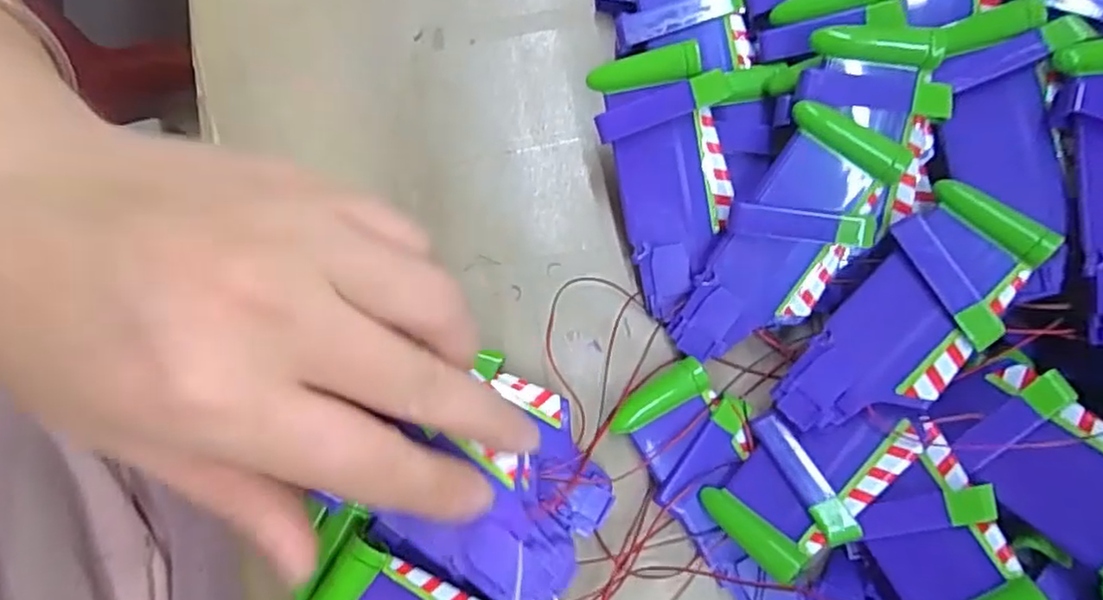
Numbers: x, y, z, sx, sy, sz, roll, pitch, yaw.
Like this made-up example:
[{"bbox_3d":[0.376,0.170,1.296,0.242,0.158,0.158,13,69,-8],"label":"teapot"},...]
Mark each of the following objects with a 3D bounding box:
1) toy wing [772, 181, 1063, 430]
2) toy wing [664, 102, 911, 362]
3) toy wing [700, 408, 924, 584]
[{"bbox_3d":[0.111,0.006,0.211,0.091,0.006,0.040,-53,53,9],"label":"toy wing"},{"bbox_3d":[0.075,-0.016,0.221,0.040,0.010,0.089,36,111,6],"label":"toy wing"},{"bbox_3d":[0.083,0.056,0.214,0.062,0.015,0.041,-39,40,-16],"label":"toy wing"}]

